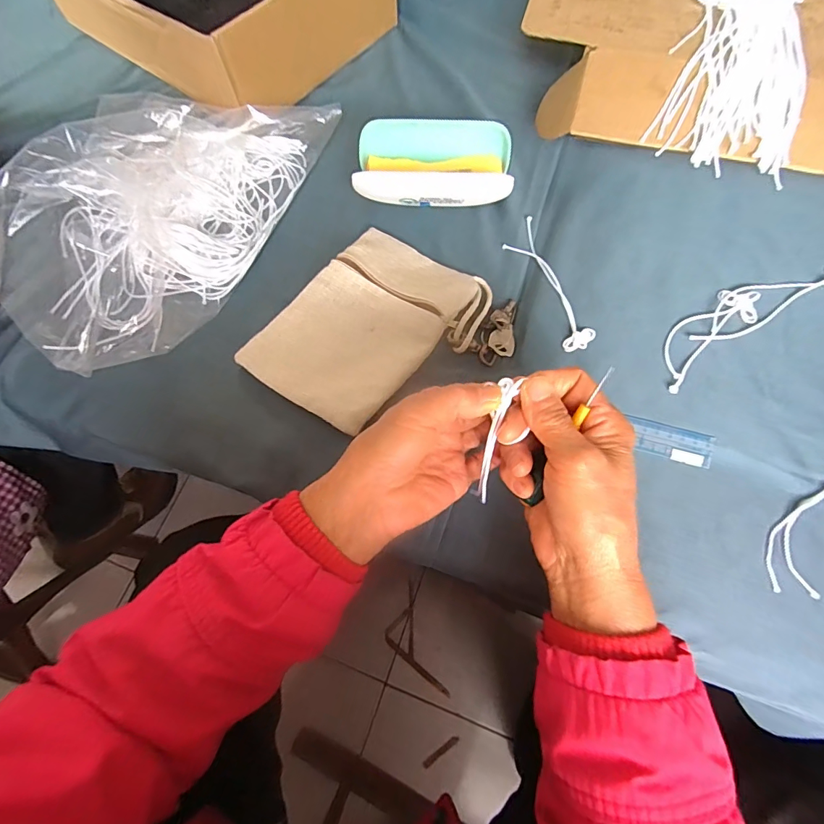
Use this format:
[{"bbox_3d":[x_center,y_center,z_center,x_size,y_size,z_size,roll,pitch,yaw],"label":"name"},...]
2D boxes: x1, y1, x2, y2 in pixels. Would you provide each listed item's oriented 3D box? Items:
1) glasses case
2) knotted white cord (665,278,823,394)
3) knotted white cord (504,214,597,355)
[{"bbox_3d":[0.022,-0.252,0.445,0.157,0.044,0.092,2,69,3],"label":"glasses case"},{"bbox_3d":[0.301,-0.088,0.382,0.211,0.007,0.056,-26,70,-8],"label":"knotted white cord"},{"bbox_3d":[0.127,-0.127,0.413,0.036,0.017,0.163,-15,69,-3],"label":"knotted white cord"}]

